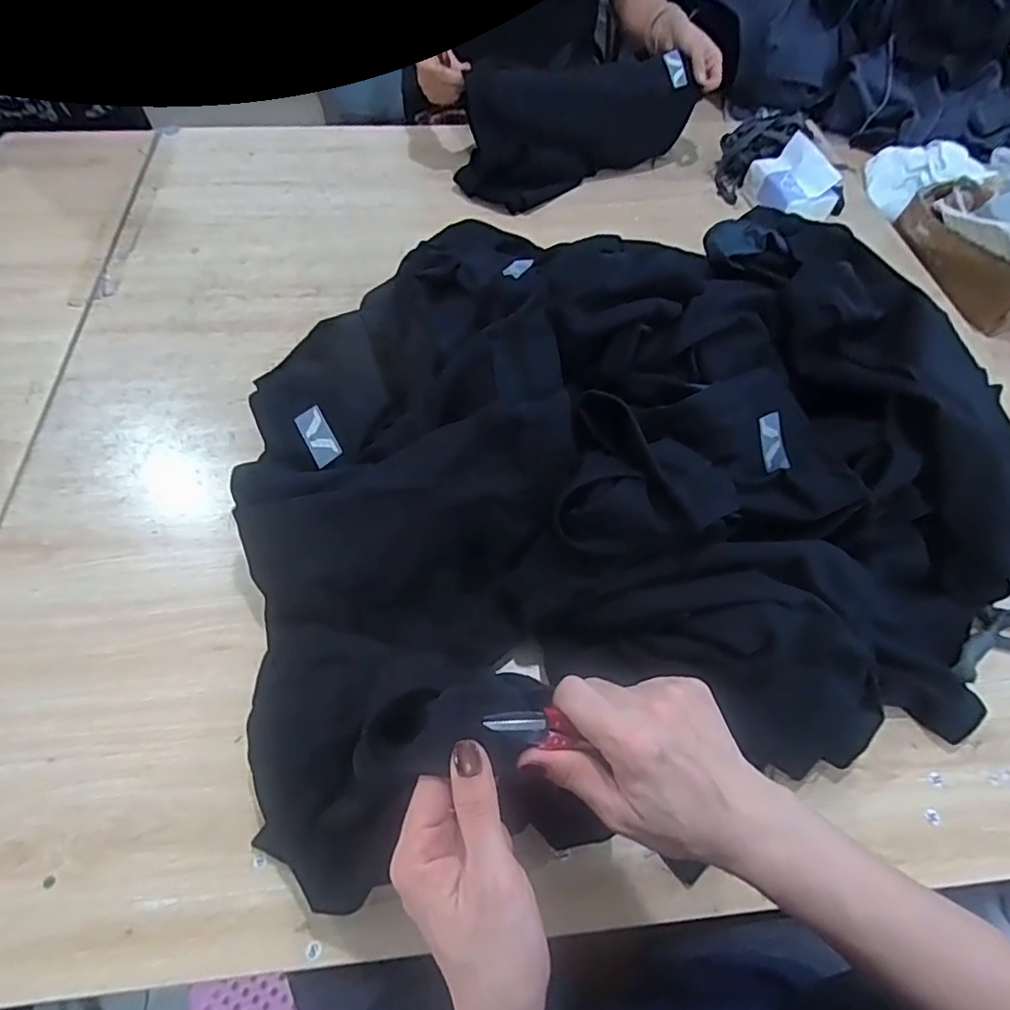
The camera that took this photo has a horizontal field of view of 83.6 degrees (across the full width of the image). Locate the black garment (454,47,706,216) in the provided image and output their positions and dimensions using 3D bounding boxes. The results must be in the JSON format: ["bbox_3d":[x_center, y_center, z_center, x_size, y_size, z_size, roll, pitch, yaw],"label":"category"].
[{"bbox_3d":[0.103,-0.596,0.890,0.355,0.145,0.120,-21,62,-14],"label":"black garment"}]

